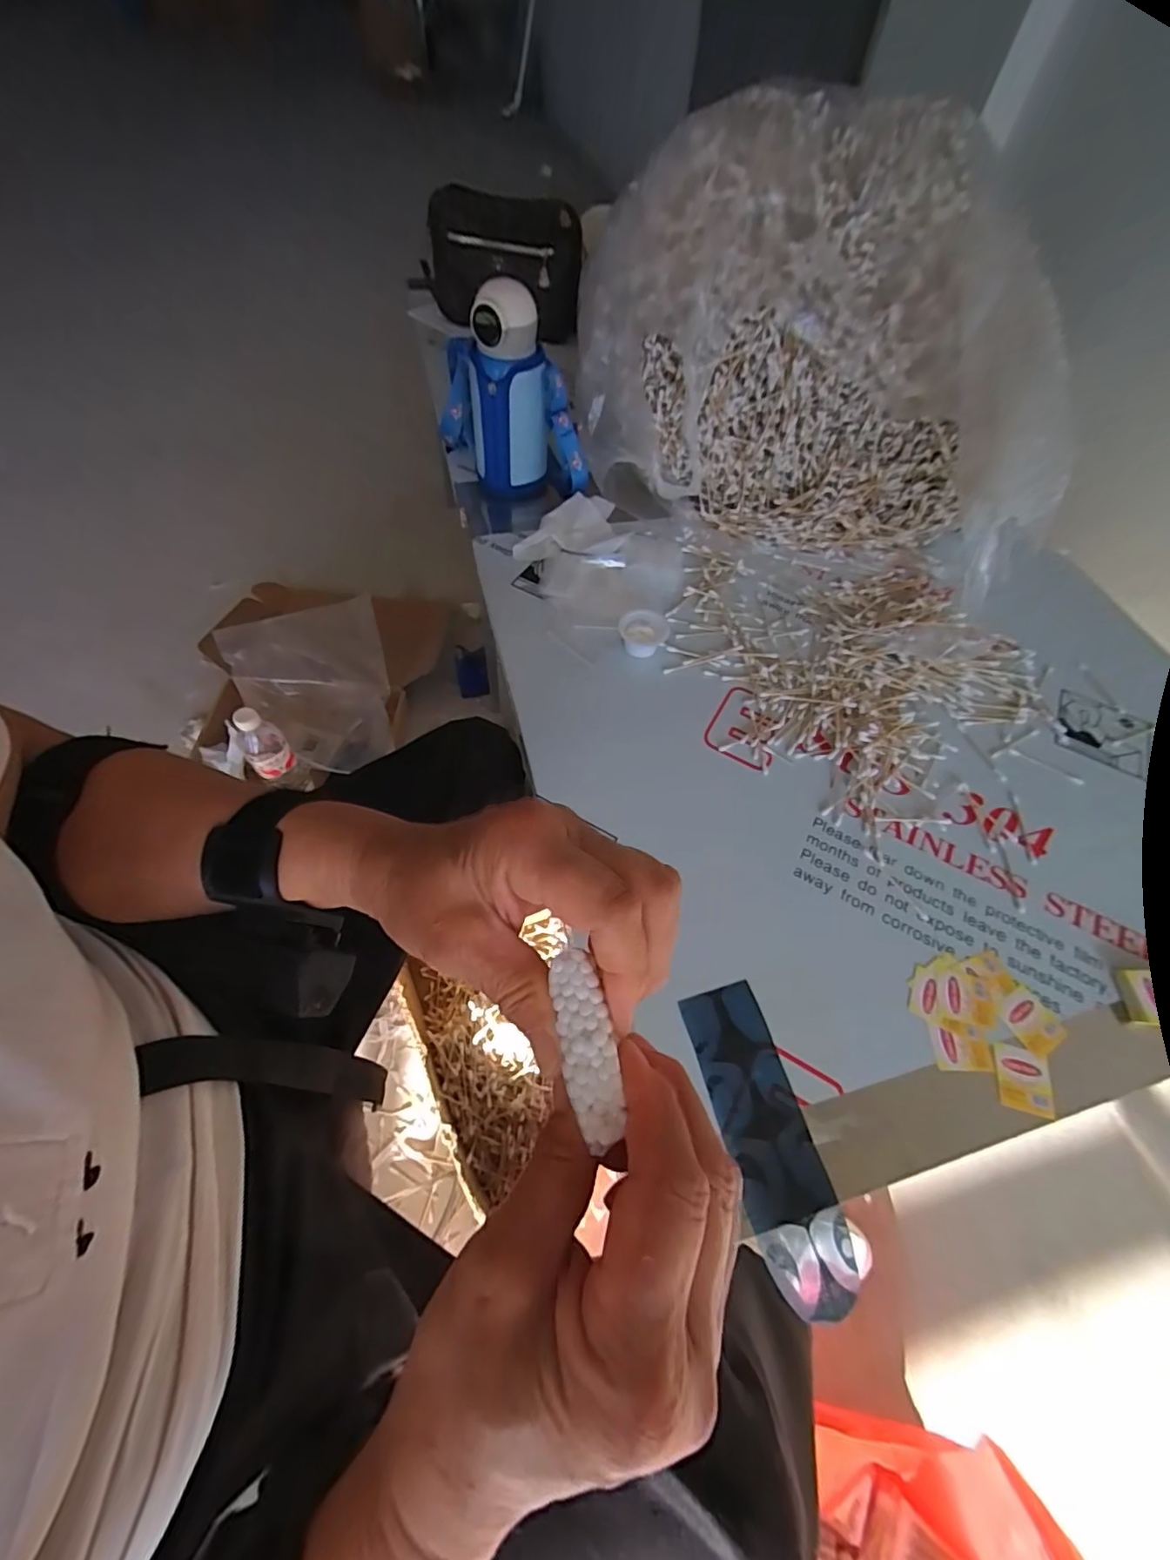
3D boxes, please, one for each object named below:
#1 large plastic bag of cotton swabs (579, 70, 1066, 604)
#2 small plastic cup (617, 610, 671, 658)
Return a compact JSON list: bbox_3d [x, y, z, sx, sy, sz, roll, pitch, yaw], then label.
[{"bbox_3d":[0.245,-0.484,0.639,0.569,0.311,0.363,21,60,8],"label":"large plastic bag of cotton swabs"},{"bbox_3d":[0.063,-0.160,0.600,0.053,0.024,0.048,16,59,4],"label":"small plastic cup"}]

